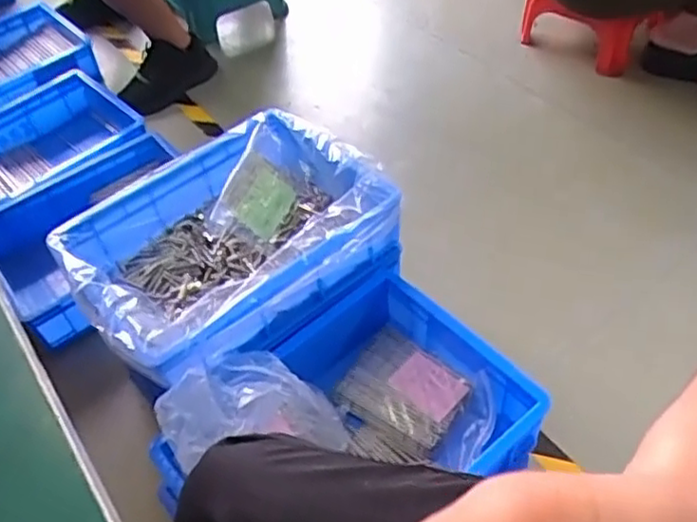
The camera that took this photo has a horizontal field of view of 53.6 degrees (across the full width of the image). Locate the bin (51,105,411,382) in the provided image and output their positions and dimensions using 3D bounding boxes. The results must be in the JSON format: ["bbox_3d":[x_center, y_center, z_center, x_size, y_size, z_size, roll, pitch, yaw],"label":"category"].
[{"bbox_3d":[-0.169,-0.029,0.982,0.415,0.153,0.297,-32,53,-20],"label":"bin"}]

